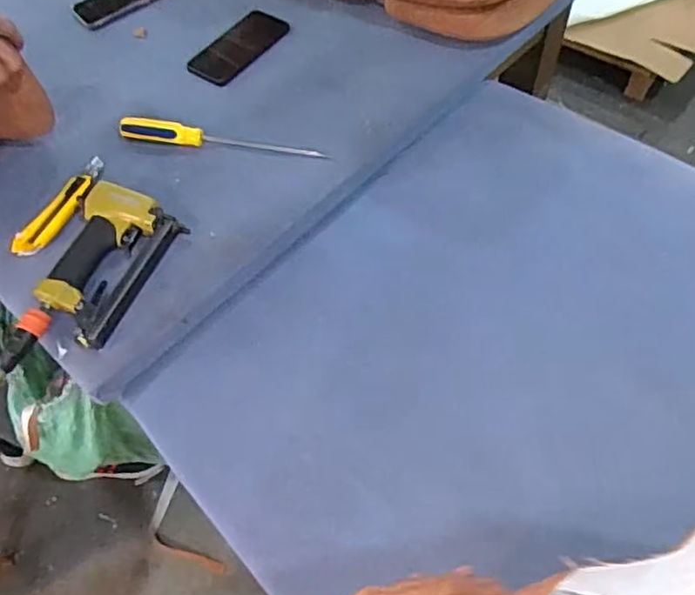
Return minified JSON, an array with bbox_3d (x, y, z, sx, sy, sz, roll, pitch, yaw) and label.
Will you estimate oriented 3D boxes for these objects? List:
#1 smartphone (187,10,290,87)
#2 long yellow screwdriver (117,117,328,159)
[{"bbox_3d":[-0.167,-0.390,0.950,0.089,0.005,0.174,28,64,19],"label":"smartphone"},{"bbox_3d":[-0.169,-0.217,0.824,0.272,0.037,0.028,5,59,7],"label":"long yellow screwdriver"}]

